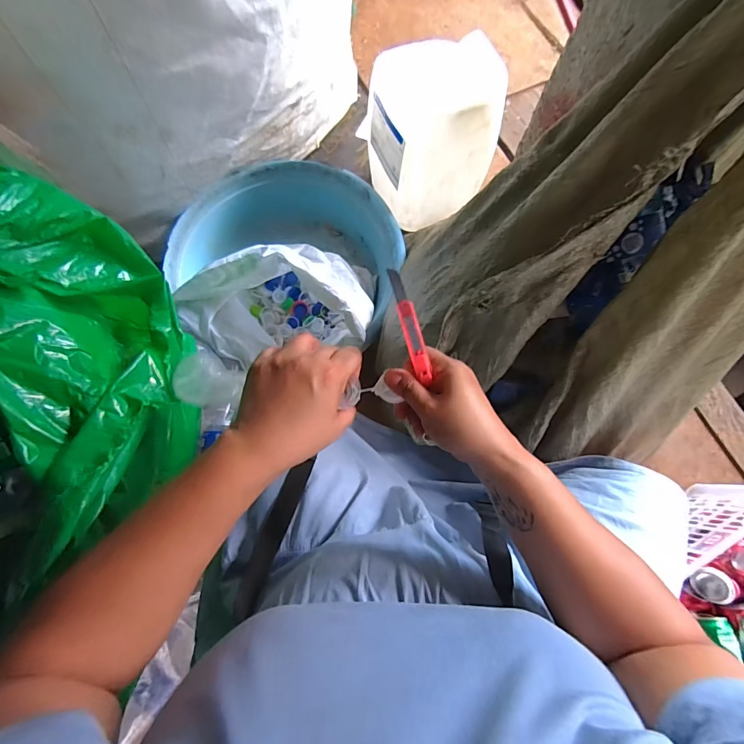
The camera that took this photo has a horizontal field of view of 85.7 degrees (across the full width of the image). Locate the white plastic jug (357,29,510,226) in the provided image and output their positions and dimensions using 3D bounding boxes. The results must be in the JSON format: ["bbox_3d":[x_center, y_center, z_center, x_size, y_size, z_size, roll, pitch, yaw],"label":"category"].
[{"bbox_3d":[0.141,-0.570,0.965,0.239,0.326,0.274,-24,77,-8],"label":"white plastic jug"}]

